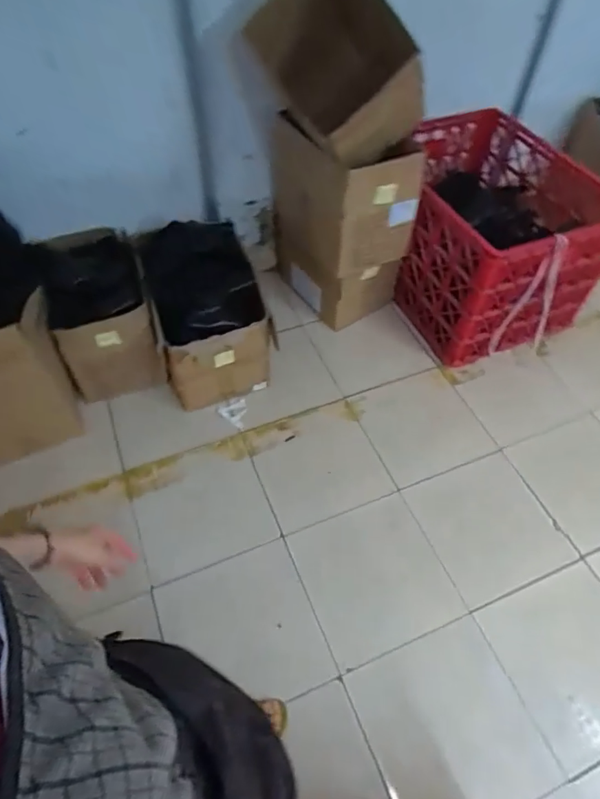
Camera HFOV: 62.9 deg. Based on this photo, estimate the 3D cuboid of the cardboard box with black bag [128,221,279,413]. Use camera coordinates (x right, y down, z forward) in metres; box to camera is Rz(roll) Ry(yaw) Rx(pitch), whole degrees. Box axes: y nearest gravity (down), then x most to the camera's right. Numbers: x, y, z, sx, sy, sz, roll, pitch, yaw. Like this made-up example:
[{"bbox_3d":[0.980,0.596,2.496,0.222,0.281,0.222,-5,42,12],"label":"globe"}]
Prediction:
[{"bbox_3d":[-0.328,-0.296,1.736,0.354,0.403,0.509,-15,55,-12],"label":"cardboard box with black bag"}]

